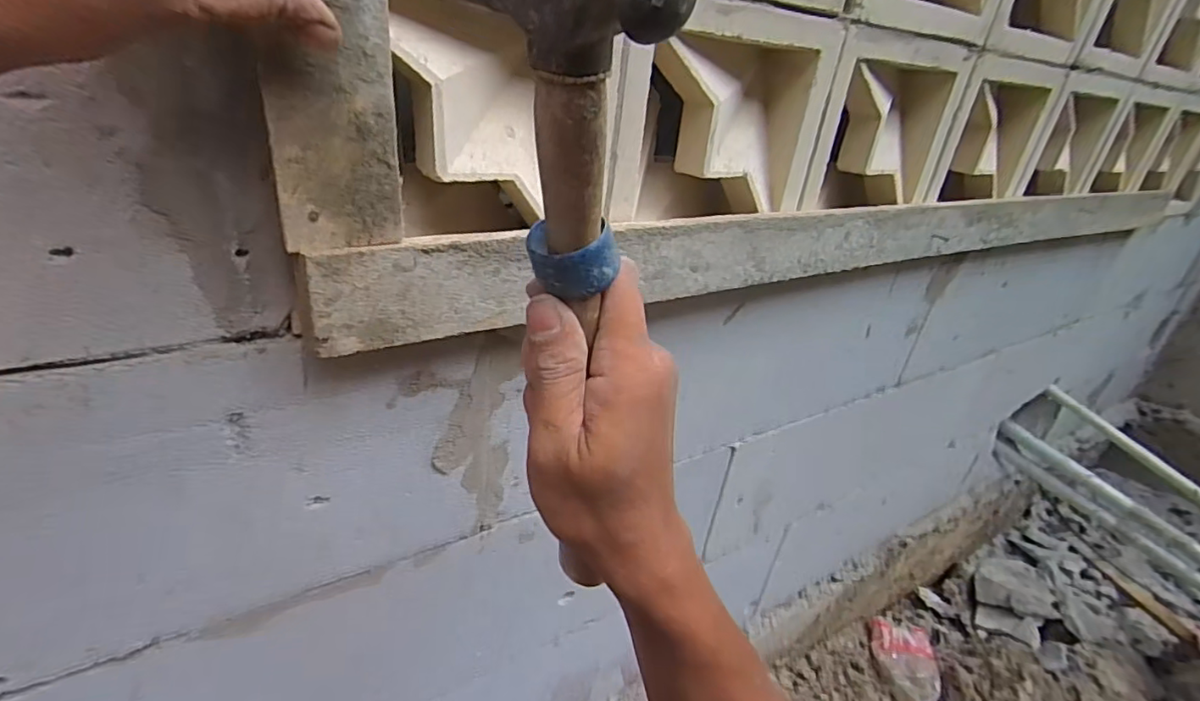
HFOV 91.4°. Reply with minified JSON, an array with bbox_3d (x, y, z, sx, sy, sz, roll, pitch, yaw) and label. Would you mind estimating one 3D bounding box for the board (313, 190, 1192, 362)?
[{"bbox_3d":[0.330,-0.119,0.599,1.130,0.056,0.023,-11,33,-31],"label":"board"}]

